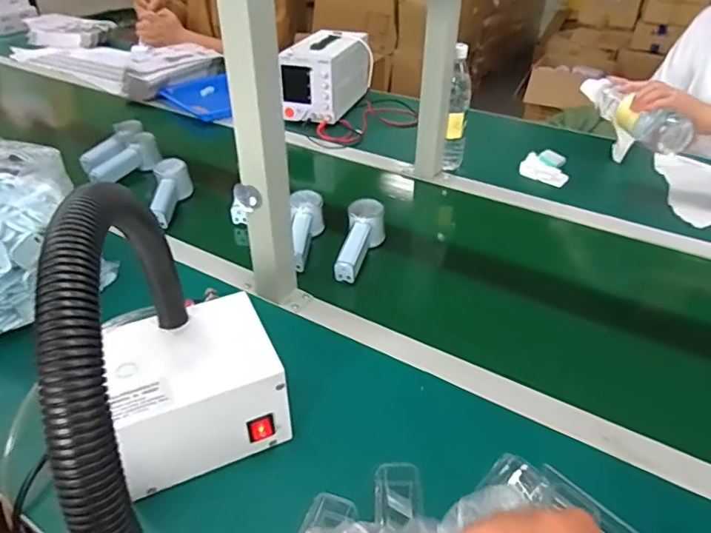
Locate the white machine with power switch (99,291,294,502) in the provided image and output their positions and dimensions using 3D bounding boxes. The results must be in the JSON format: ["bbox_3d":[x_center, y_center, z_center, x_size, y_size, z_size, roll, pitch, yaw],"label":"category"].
[{"bbox_3d":[-0.156,0.117,0.517,0.155,0.101,0.126,-16,39,-21],"label":"white machine with power switch"}]

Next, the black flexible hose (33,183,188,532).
[{"bbox_3d":[-0.141,0.053,0.342,0.034,0.201,0.329,-7,36,-10],"label":"black flexible hose"}]

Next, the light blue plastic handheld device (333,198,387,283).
[{"bbox_3d":[0.001,-0.032,0.788,0.053,0.059,0.141,12,50,16],"label":"light blue plastic handheld device"}]

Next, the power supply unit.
[{"bbox_3d":[-0.065,-0.450,1.249,0.142,0.145,0.239,13,38,18],"label":"power supply unit"}]

